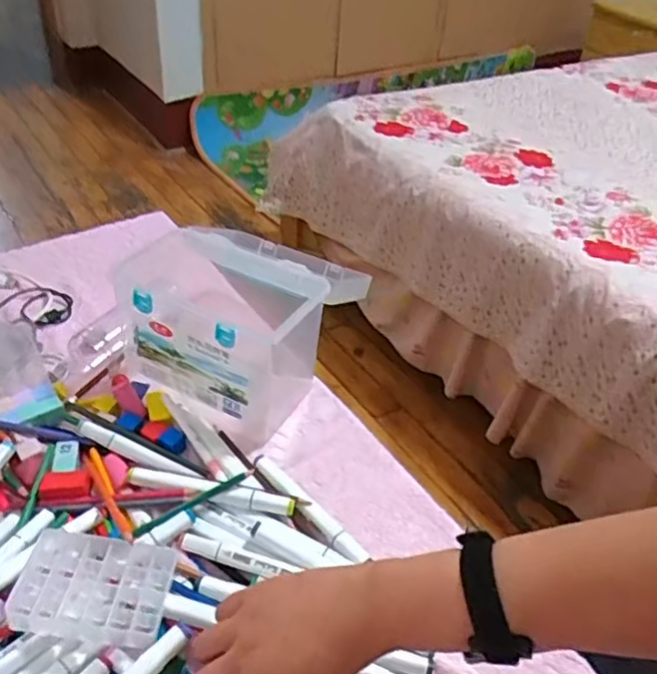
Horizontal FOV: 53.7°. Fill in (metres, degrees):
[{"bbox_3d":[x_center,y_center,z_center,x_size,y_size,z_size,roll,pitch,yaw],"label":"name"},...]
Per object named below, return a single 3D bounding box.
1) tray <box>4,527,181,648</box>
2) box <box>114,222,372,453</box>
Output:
[{"bbox_3d":[-0.175,0.187,0.485,0.106,0.017,0.075,14,46,-5],"label":"tray"},{"bbox_3d":[-0.099,-0.039,0.726,0.214,0.138,0.231,20,42,17],"label":"box"}]

